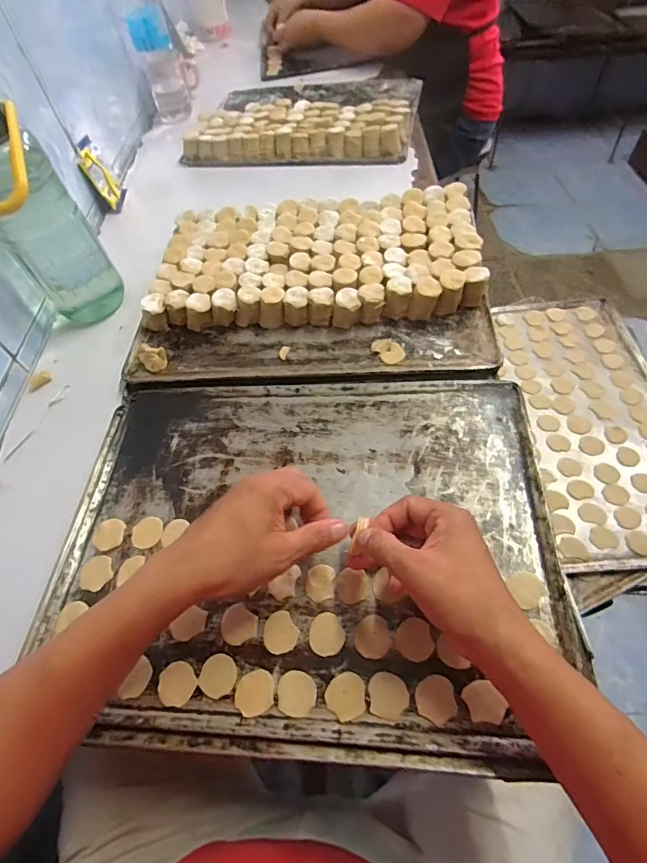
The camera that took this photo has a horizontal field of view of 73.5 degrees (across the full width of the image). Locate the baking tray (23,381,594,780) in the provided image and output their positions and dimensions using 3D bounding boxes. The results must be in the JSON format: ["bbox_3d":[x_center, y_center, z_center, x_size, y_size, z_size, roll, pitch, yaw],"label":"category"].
[{"bbox_3d":[-0.022,0.094,0.408,0.450,0.026,0.339,0,56,5],"label":"baking tray"}]

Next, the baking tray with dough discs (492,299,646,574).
[{"bbox_3d":[0.398,-0.028,0.639,0.240,0.020,0.450,-5,56,2],"label":"baking tray with dough discs"}]

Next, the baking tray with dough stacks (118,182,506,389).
[{"bbox_3d":[-0.023,-0.200,0.574,0.452,0.052,0.315,-2,56,4],"label":"baking tray with dough stacks"}]

